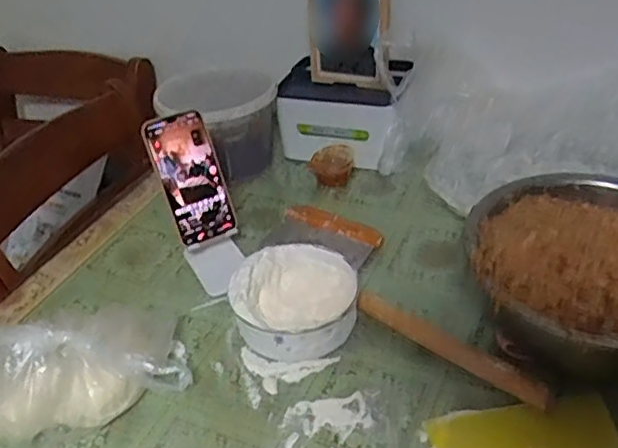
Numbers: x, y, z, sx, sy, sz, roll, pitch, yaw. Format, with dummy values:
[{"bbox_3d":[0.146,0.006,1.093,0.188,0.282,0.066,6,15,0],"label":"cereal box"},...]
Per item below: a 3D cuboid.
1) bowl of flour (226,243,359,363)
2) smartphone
[{"bbox_3d":[-0.014,0.083,0.691,0.131,0.070,0.134,-4,36,3],"label":"bowl of flour"},{"bbox_3d":[-0.146,-0.055,0.764,0.074,0.160,0.009,-19,17,-10],"label":"smartphone"}]

